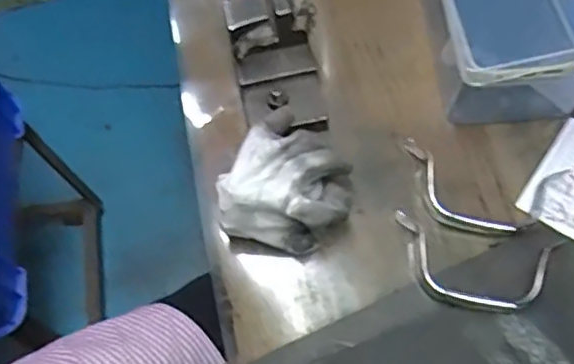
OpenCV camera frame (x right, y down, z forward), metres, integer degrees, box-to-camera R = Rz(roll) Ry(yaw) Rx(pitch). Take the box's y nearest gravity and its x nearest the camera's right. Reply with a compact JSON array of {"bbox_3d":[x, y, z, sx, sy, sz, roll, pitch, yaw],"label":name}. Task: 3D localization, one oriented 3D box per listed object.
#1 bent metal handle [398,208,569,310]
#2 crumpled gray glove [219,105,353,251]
[{"bbox_3d":[0.137,0.059,0.457,0.120,0.020,0.060,10,66,3],"label":"bent metal handle"},{"bbox_3d":[0.001,0.003,0.463,0.090,0.060,0.083,8,66,4],"label":"crumpled gray glove"}]

